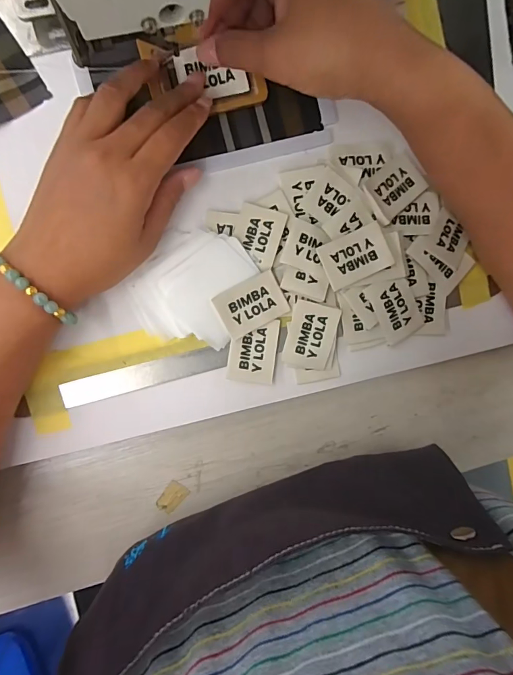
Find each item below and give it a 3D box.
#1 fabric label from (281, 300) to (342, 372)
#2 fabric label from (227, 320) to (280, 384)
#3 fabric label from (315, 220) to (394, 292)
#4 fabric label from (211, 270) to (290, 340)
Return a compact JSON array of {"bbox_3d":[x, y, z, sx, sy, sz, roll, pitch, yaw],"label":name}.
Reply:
[{"bbox_3d":[0.041,-0.001,0.291,0.035,0.004,0.049,12,93,0],"label":"fabric label"},{"bbox_3d":[-0.002,0.010,0.287,0.034,0.004,0.045,7,92,-3],"label":"fabric label"},{"bbox_3d":[0.072,-0.059,0.282,0.049,0.004,0.034,-25,91,-6],"label":"fabric label"},{"bbox_3d":[-0.004,-0.024,0.282,0.049,0.004,0.033,-28,100,-9],"label":"fabric label"}]

